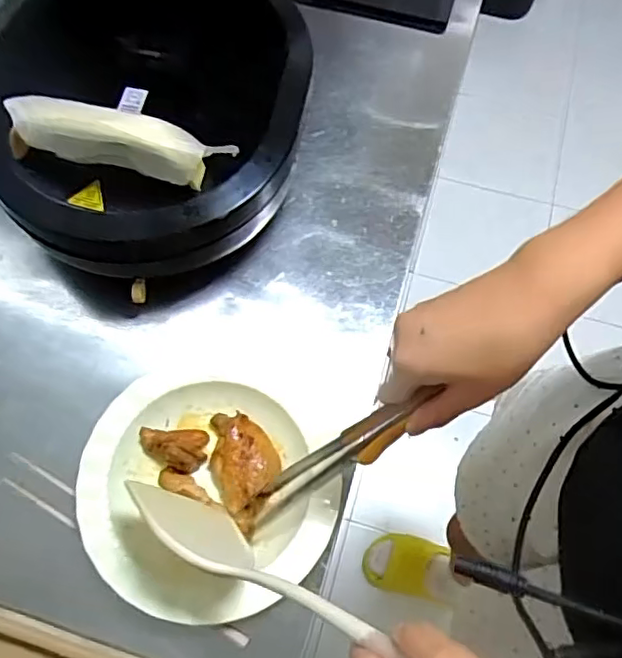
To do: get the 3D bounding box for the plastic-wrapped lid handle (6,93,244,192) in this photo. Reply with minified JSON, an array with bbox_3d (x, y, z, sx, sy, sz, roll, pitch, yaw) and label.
[{"bbox_3d":[-0.145,-0.142,0.450,0.160,0.046,0.032,11,67,-9],"label":"plastic-wrapped lid handle"}]

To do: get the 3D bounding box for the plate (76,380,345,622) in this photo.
[{"bbox_3d":[-0.083,0.132,0.473,0.200,0.033,0.177,15,68,6],"label":"plate"}]

